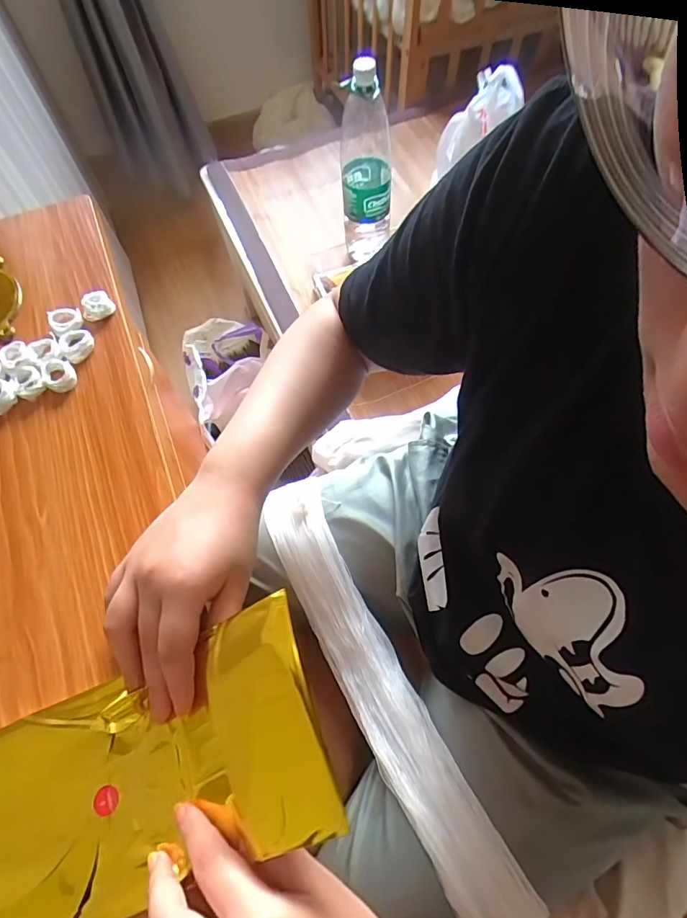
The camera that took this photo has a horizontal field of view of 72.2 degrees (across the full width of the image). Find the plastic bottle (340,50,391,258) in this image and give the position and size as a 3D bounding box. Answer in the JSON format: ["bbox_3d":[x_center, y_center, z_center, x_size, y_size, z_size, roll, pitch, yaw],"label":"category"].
[{"bbox_3d":[0.039,-0.502,0.806,0.080,0.318,0.094,-5,63,0],"label":"plastic bottle"}]

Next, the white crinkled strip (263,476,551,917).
[{"bbox_3d":[0.038,0.230,0.504,0.085,0.064,0.489,-25,64,-9],"label":"white crinkled strip"}]

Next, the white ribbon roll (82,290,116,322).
[{"bbox_3d":[-0.241,-0.149,0.459,0.030,0.017,0.023,-32,66,-14],"label":"white ribbon roll"}]

